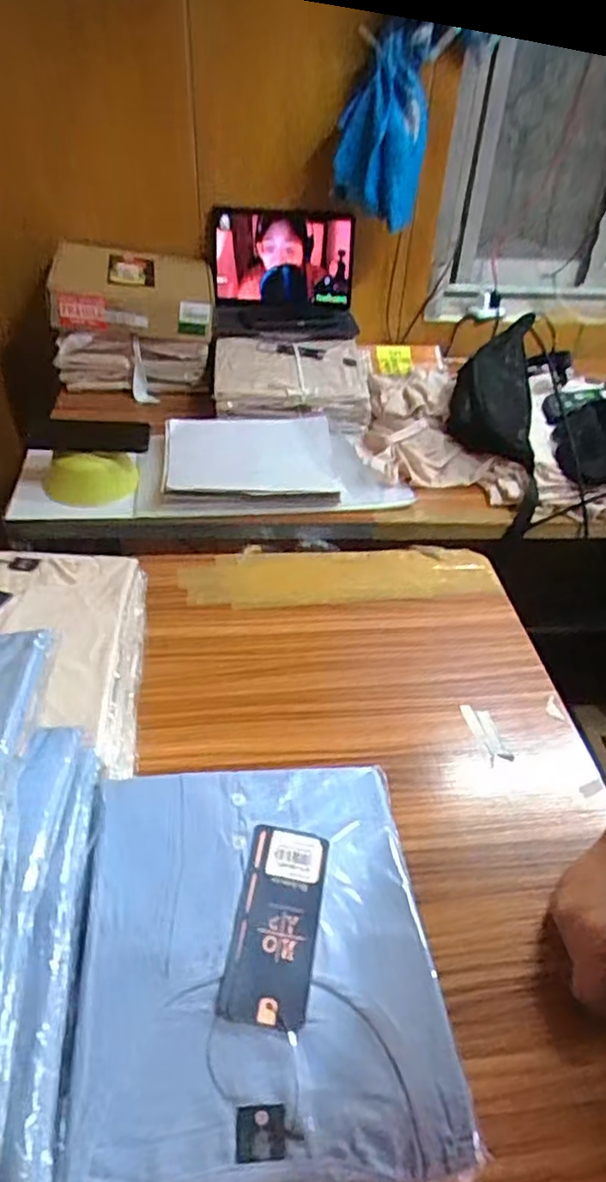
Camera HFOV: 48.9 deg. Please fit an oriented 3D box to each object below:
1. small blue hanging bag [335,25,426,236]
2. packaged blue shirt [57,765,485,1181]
[{"bbox_3d":[0.133,-0.762,1.119,0.146,0.250,0.099,7,39,3],"label":"small blue hanging bag"},{"bbox_3d":[-0.028,0.220,0.418,0.211,0.022,0.246,-3,40,-8],"label":"packaged blue shirt"}]

